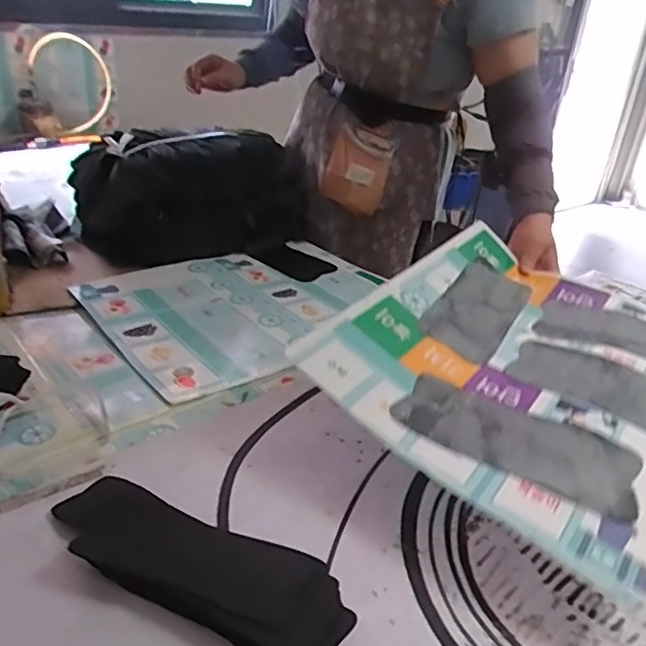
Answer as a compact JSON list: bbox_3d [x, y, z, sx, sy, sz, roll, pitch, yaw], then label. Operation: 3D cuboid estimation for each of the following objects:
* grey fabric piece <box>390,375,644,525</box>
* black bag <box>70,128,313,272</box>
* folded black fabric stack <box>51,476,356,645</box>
[{"bbox_3d":[0.187,0.113,0.569,0.223,0.017,0.093,18,33,22],"label":"grey fabric piece"},{"bbox_3d":[-0.218,-0.231,1.083,0.175,0.227,0.406,25,35,33],"label":"black bag"},{"bbox_3d":[-0.115,0.202,0.503,0.292,0.034,0.096,17,33,21],"label":"folded black fabric stack"}]

